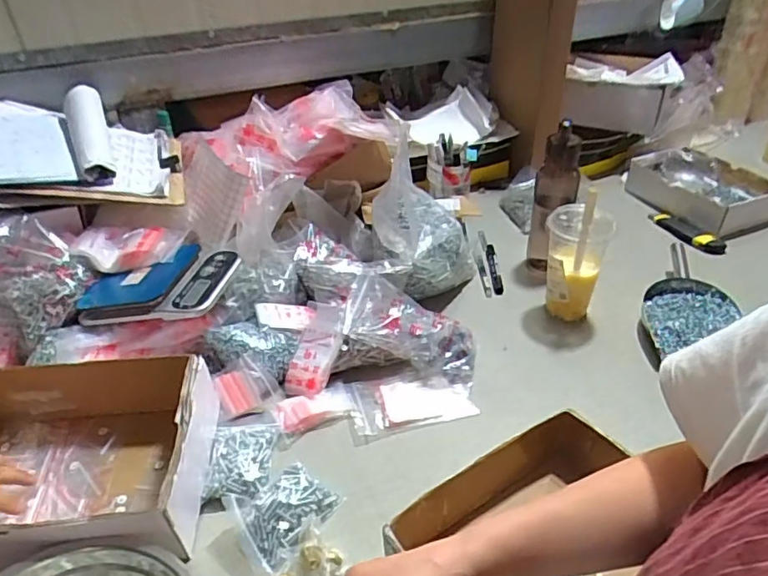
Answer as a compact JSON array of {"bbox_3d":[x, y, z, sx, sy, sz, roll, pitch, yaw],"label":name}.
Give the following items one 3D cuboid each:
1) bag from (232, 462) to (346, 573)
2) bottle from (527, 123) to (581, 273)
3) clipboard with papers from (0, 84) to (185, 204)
[{"bbox_3d":[-0.104,0.230,0.592,0.100,0.033,0.073,-30,44,-33],"label":"bag"},{"bbox_3d":[0.283,-0.145,0.925,0.066,0.245,0.066,7,37,14],"label":"bottle"},{"bbox_3d":[-0.532,-0.228,0.825,0.433,0.066,0.268,-2,40,-26],"label":"clipboard with papers"}]

